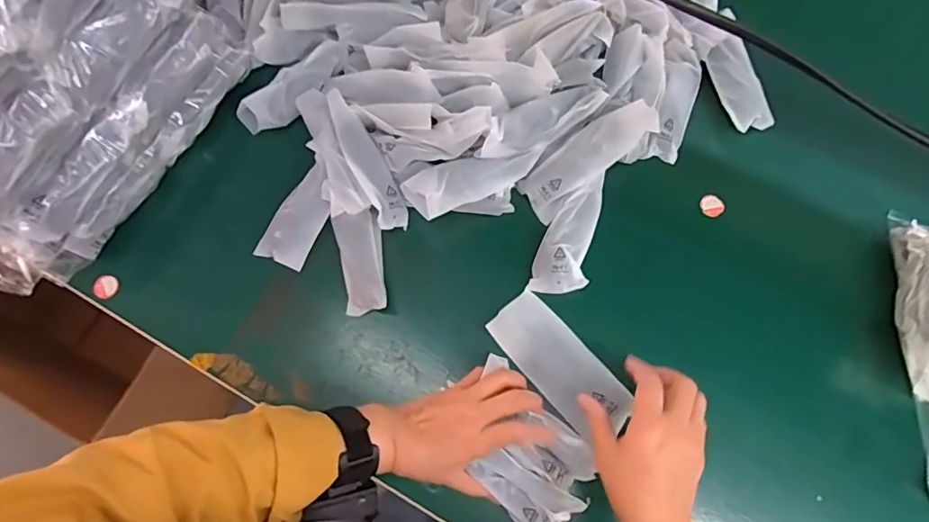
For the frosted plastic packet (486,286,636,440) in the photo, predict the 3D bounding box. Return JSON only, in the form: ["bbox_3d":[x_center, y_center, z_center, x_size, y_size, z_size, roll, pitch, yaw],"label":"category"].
[{"bbox_3d":[0.091,0.099,0.506,0.063,0.009,0.146,-44,77,-9],"label":"frosted plastic packet"}]

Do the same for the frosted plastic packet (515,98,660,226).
[{"bbox_3d":[0.127,-0.108,0.546,0.150,0.026,0.052,-39,77,12],"label":"frosted plastic packet"}]

